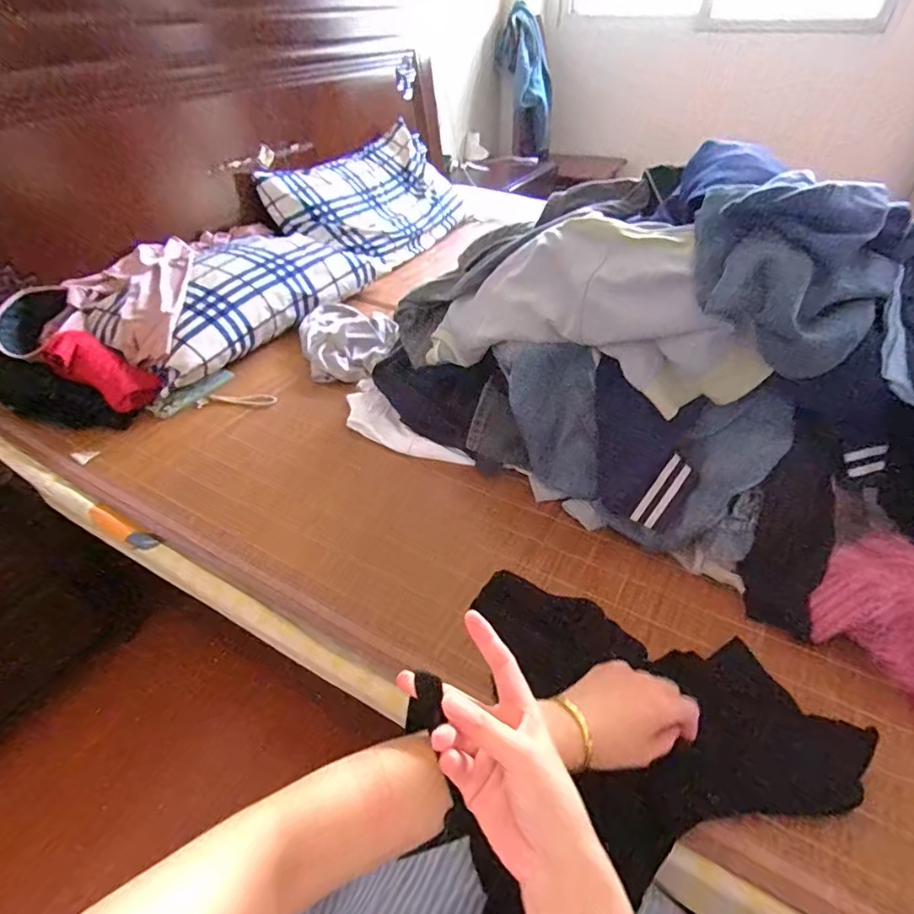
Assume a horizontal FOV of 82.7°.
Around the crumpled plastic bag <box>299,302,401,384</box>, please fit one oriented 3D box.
[{"bbox_3d":[-0.226,-0.256,1.084,0.195,0.054,0.288,-9,43,-10],"label":"crumpled plastic bag"}]

